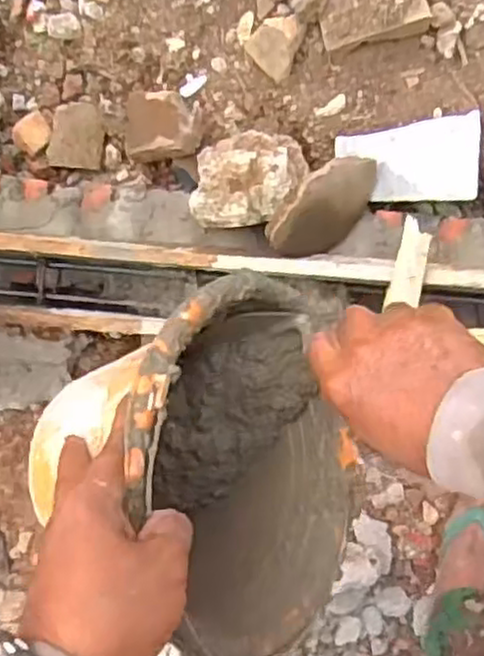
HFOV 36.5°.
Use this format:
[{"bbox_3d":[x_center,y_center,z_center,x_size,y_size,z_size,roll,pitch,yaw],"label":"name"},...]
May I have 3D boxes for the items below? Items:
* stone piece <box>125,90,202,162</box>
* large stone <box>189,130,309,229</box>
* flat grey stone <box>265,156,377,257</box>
[{"bbox_3d":[-0.119,-0.306,1.108,0.115,0.048,0.107,-1,91,24],"label":"stone piece"},{"bbox_3d":[0.011,-0.211,1.025,0.155,0.098,0.148,2,93,4],"label":"large stone"},{"bbox_3d":[0.119,-0.168,1.018,0.029,0.147,0.162,43,103,32],"label":"flat grey stone"}]

